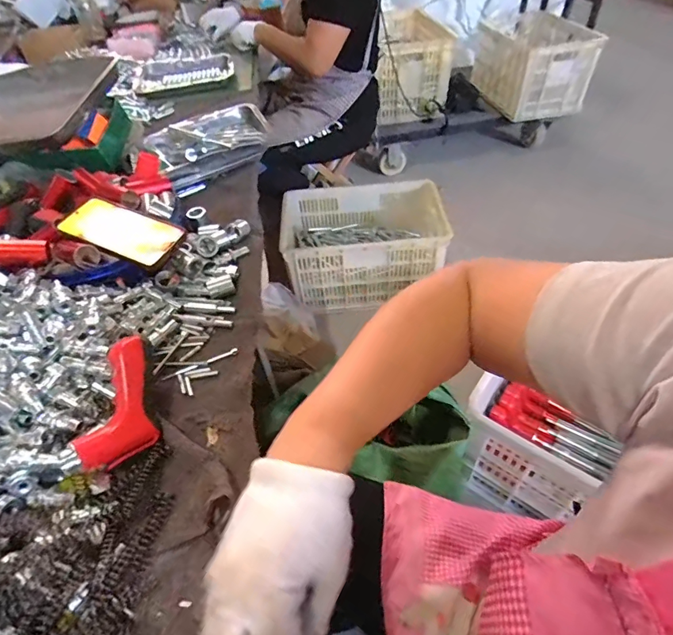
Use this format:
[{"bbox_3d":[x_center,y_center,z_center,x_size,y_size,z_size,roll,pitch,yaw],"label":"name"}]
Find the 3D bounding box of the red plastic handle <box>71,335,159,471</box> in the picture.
[{"bbox_3d":[-0.206,0.078,0.411,0.055,0.042,0.127,-5,63,0],"label":"red plastic handle"}]

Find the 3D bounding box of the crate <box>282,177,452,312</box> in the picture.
[{"bbox_3d":[0.076,-0.228,1.315,0.485,0.229,0.322,-3,47,1],"label":"crate"}]

